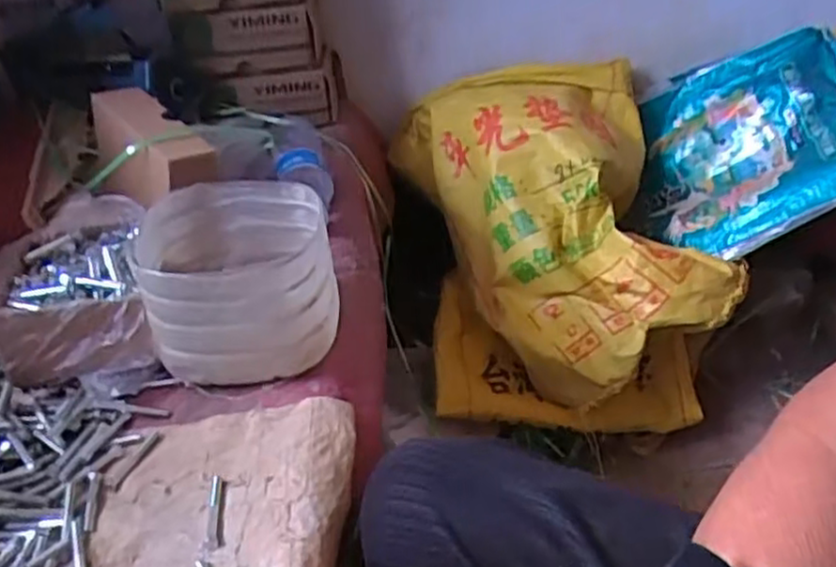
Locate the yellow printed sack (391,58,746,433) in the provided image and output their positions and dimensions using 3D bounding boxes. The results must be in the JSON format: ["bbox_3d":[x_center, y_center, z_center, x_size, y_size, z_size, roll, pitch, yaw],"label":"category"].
[{"bbox_3d":[0.199,-0.060,1.069,0.402,0.395,0.411,-10,35,0],"label":"yellow printed sack"}]

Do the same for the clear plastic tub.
[{"bbox_3d":[-0.151,0.002,0.628,0.156,0.122,0.150,-16,37,-15],"label":"clear plastic tub"}]

